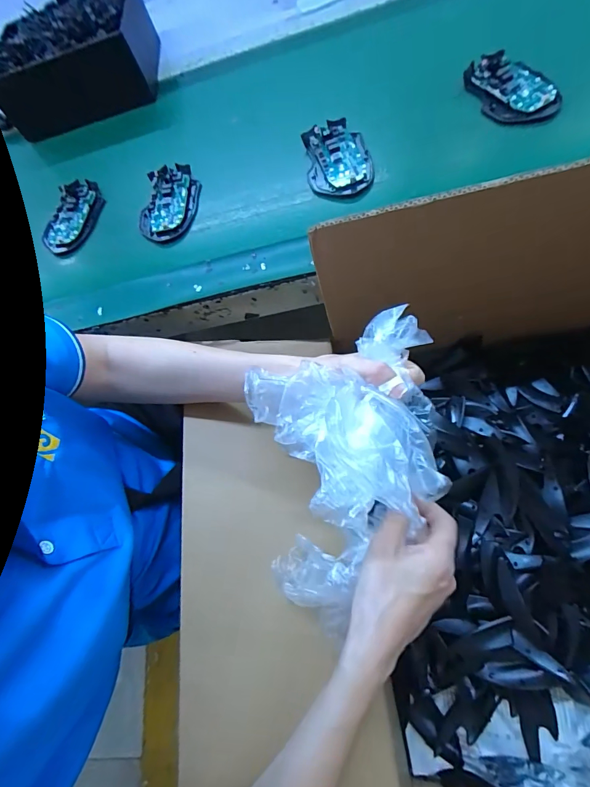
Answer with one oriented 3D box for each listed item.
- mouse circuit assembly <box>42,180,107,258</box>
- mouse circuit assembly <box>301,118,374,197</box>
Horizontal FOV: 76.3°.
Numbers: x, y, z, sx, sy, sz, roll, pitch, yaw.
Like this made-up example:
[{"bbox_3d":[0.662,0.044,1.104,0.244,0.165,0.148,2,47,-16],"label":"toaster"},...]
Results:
[{"bbox_3d":[-0.305,-0.245,0.521,0.065,0.028,0.115,20,66,7],"label":"mouse circuit assembly"},{"bbox_3d":[0.050,-0.278,0.446,0.073,0.020,0.112,-12,72,16],"label":"mouse circuit assembly"}]

